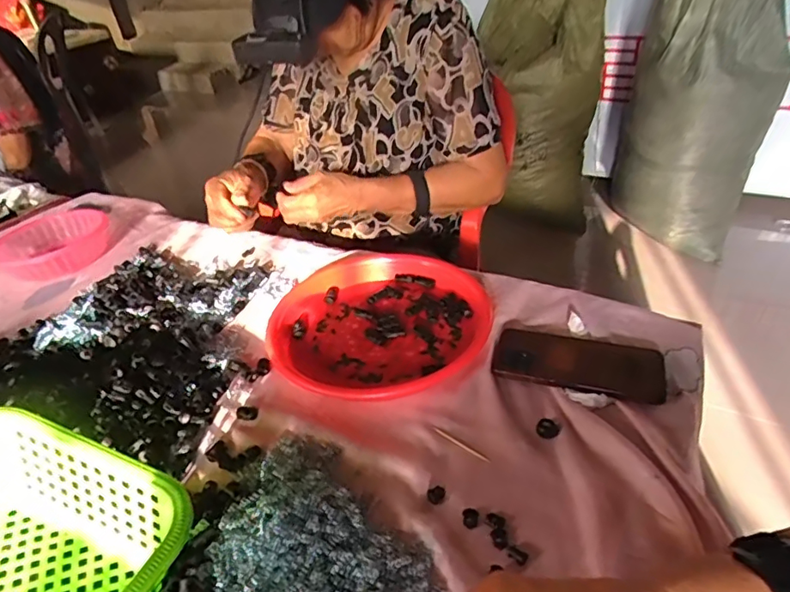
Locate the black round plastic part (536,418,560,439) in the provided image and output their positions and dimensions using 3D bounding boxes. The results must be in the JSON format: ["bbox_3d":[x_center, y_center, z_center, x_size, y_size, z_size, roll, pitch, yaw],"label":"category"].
[{"bbox_3d":[0.141,0.122,0.488,0.020,0.007,0.019,-4,35,3],"label":"black round plastic part"}]

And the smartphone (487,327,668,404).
[{"bbox_3d":[0.187,0.065,0.548,0.161,0.015,0.082,8,37,19],"label":"smartphone"}]

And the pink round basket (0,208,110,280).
[{"bbox_3d":[-0.561,-0.085,0.869,0.172,0.048,0.158,-26,39,-25],"label":"pink round basket"}]

